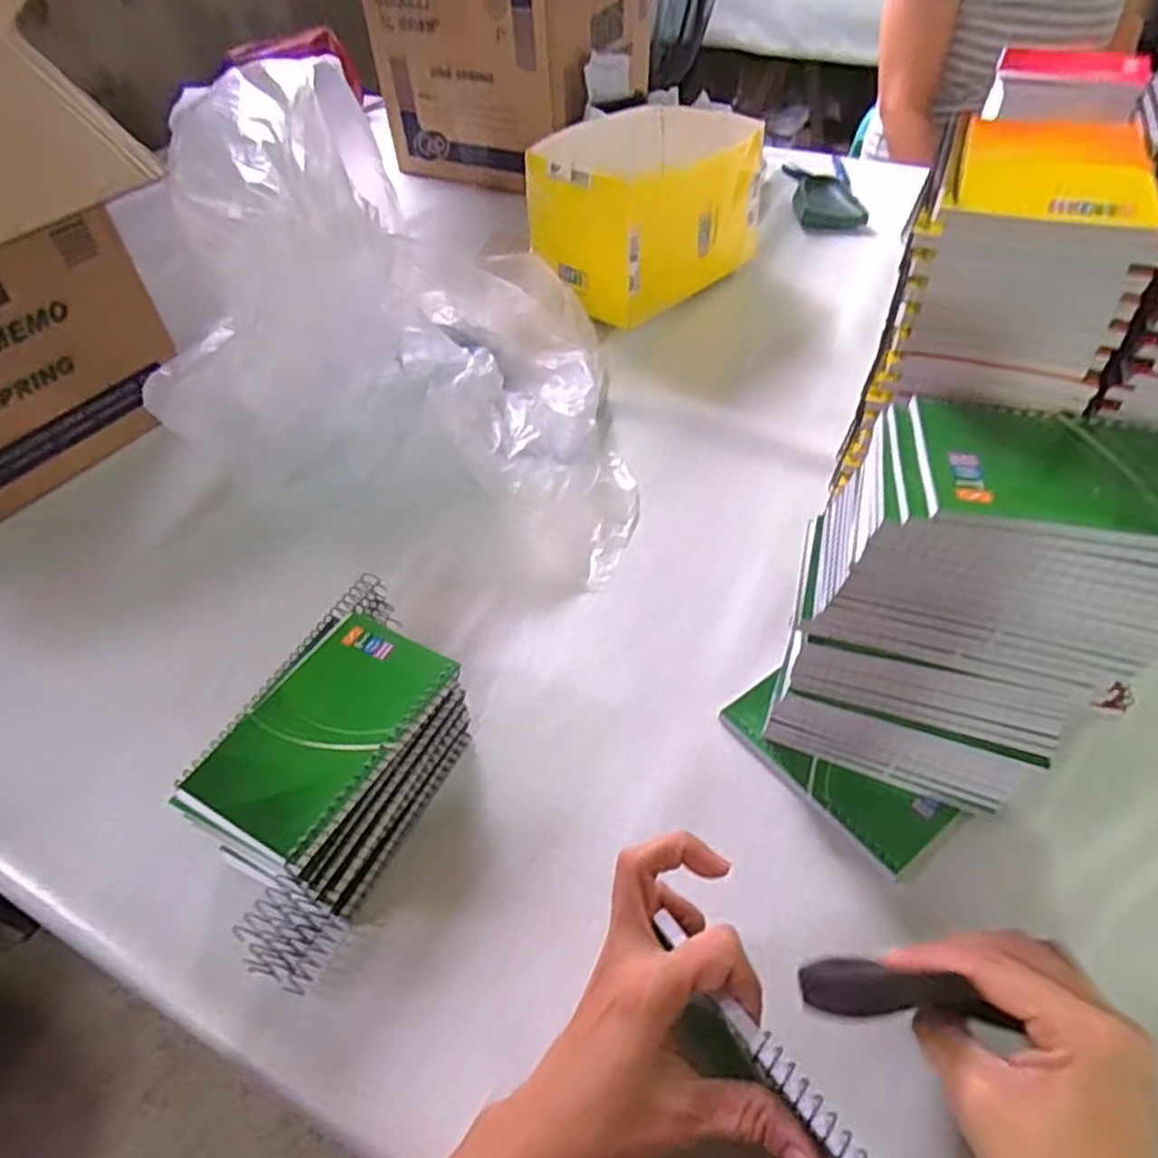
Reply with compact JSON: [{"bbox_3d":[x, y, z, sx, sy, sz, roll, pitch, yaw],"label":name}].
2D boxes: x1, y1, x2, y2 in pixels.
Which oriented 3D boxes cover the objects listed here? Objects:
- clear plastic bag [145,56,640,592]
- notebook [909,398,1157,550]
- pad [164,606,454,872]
[{"bbox_3d":[-0.106,-0.228,0.572,0.366,0.254,0.341,17,52,16],"label":"clear plastic bag"},{"bbox_3d":[0.210,-0.045,0.297,0.131,0.007,0.077,7,50,10],"label":"notebook"},{"bbox_3d":[-0.137,0.077,0.386,0.083,0.011,0.133,22,53,21],"label":"pad"}]

